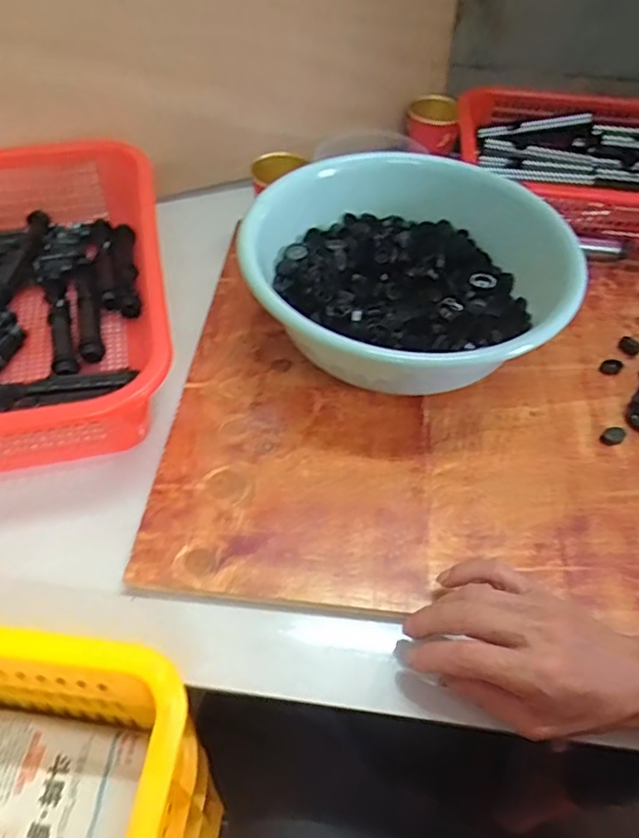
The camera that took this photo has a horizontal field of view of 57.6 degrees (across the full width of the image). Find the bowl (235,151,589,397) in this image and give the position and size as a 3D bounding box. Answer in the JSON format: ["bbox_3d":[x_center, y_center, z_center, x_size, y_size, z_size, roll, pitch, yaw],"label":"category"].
[{"bbox_3d":[0.074,-0.136,0.563,0.275,0.100,0.284,1,53,-1],"label":"bowl"}]

